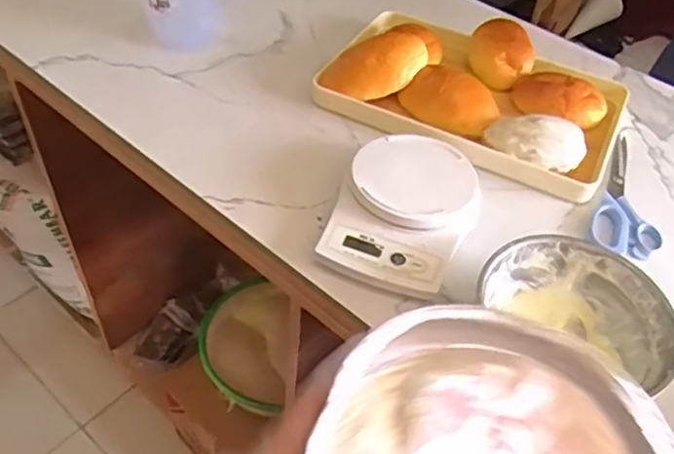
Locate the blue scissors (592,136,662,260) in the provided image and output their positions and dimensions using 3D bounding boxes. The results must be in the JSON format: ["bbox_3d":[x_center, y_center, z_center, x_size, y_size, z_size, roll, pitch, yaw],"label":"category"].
[{"bbox_3d":[0.325,-0.033,0.674,0.066,0.017,0.180,21,48,13],"label":"blue scissors"}]

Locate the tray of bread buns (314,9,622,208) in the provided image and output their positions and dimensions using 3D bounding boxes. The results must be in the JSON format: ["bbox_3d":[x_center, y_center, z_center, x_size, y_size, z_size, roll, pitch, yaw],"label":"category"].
[{"bbox_3d":[0.171,-0.174,0.760,0.352,0.075,0.255,25,49,16],"label":"tray of bread buns"}]

